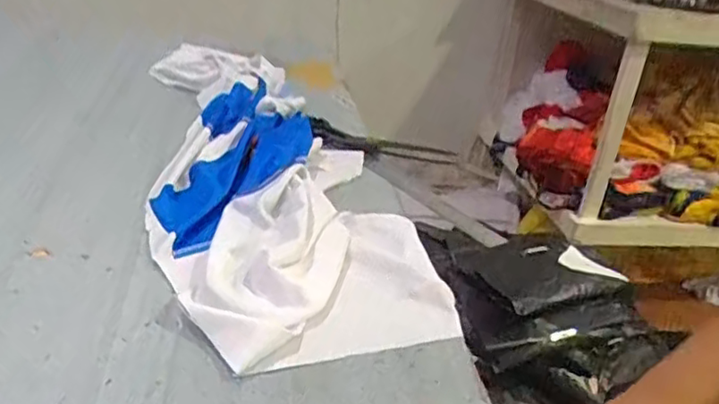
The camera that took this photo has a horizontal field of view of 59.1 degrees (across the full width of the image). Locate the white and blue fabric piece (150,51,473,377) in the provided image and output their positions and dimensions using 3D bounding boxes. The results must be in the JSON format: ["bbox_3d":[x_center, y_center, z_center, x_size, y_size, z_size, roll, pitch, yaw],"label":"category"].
[{"bbox_3d":[-0.141,-0.084,0.808,0.241,0.038,0.814,-3,28,-19],"label":"white and blue fabric piece"}]

